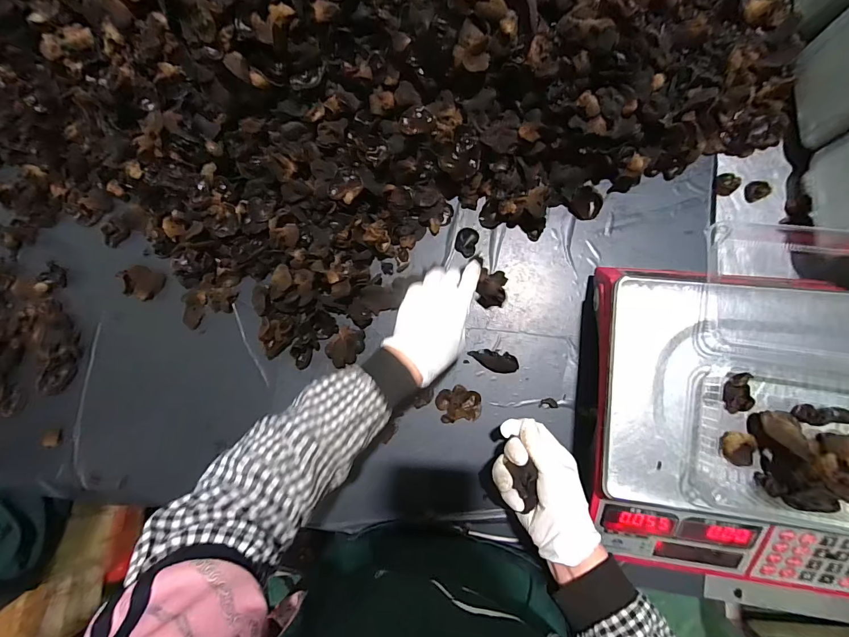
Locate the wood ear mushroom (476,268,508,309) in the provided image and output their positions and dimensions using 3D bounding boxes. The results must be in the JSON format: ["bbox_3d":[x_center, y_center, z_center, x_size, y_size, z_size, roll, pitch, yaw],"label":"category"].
[{"bbox_3d":[0.089,-0.040,0.505,0.035,0.025,0.049,14,86,8],"label":"wood ear mushroom"}]

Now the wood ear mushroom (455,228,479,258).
[{"bbox_3d":[0.057,-0.104,0.524,0.028,0.009,0.039,17,86,9],"label":"wood ear mushroom"}]

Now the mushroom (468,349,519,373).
[{"bbox_3d":[0.090,0.055,0.503,0.062,0.008,0.027,8,85,8],"label":"mushroom"}]

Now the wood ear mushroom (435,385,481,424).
[{"bbox_3d":[0.044,0.110,0.498,0.056,0.015,0.044,-6,83,6],"label":"wood ear mushroom"}]

